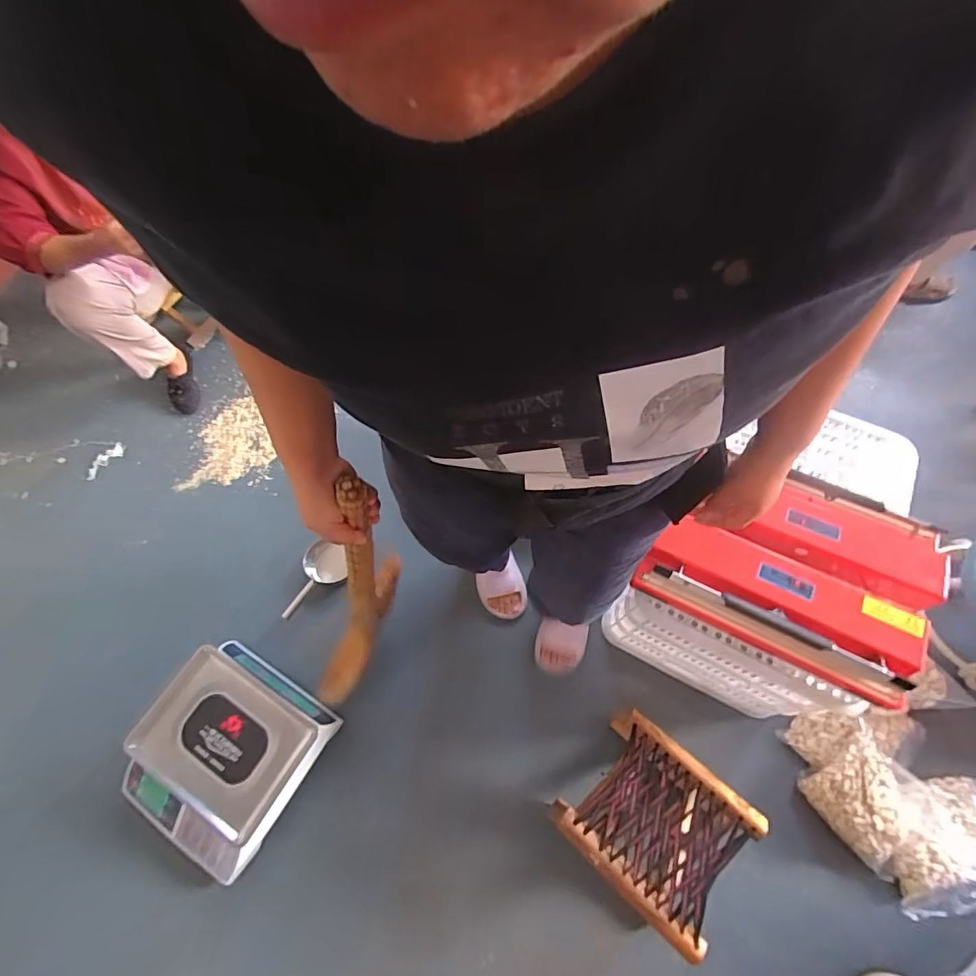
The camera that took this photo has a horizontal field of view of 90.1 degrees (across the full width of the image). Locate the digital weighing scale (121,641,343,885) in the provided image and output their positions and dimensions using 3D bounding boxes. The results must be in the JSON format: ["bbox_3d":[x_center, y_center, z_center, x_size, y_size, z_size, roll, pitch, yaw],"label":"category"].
[{"bbox_3d":[-0.561,0.559,1.023,0.355,0.121,0.367,27,69,14],"label":"digital weighing scale"}]

